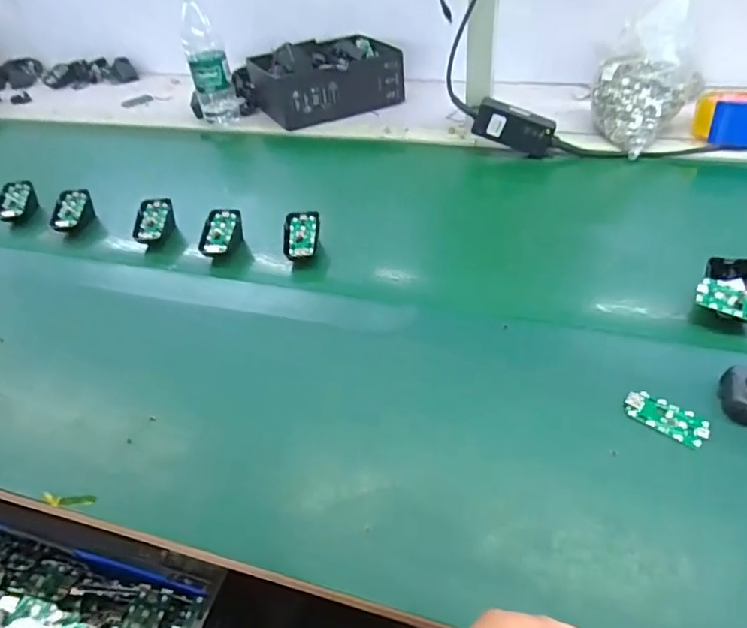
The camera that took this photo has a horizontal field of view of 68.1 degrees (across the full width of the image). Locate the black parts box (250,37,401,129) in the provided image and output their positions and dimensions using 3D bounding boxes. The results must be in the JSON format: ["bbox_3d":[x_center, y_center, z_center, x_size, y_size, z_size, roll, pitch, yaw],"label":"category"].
[{"bbox_3d":[-0.080,-0.440,1.029,0.249,0.087,0.171,-23,44,-18],"label":"black parts box"}]

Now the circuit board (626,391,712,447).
[{"bbox_3d":[0.245,0.085,0.460,0.063,0.011,0.031,28,52,33],"label":"circuit board"}]

